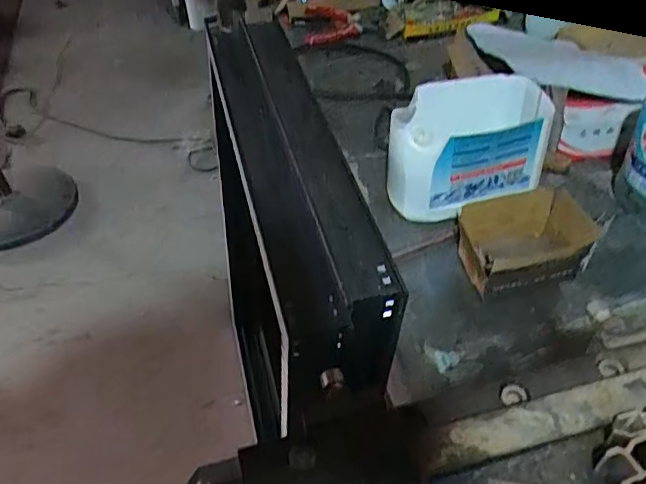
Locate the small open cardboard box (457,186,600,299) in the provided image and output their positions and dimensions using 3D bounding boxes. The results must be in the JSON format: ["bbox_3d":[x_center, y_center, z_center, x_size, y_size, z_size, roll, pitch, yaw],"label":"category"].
[{"bbox_3d":[0.254,-0.001,0.707,0.158,0.056,0.119,-11,46,-7],"label":"small open cardboard box"}]

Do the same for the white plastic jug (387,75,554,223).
[{"bbox_3d":[0.194,-0.124,0.763,0.217,0.145,0.125,-14,47,-10],"label":"white plastic jug"}]

